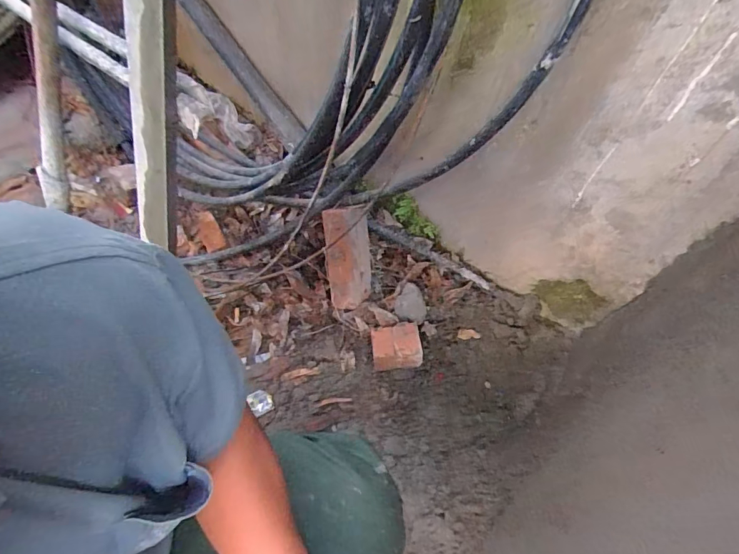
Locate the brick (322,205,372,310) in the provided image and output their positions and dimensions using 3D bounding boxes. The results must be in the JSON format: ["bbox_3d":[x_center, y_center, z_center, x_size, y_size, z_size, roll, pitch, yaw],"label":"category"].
[{"bbox_3d":[-0.042,-0.042,0.890,0.100,0.209,0.071,-9,25,-10],"label":"brick"}]

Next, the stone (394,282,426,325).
[{"bbox_3d":[0.087,0.062,0.898,0.067,0.035,0.092,11,56,0],"label":"stone"}]

